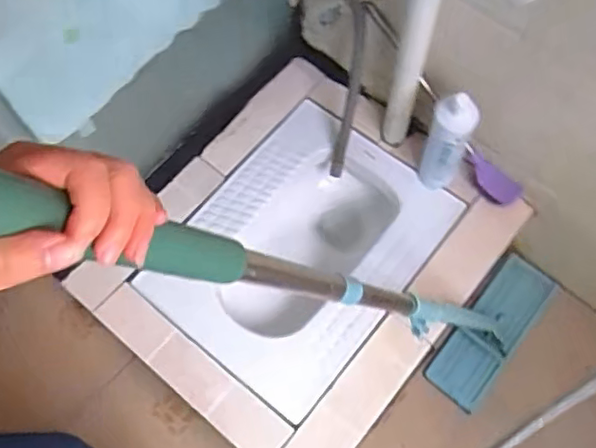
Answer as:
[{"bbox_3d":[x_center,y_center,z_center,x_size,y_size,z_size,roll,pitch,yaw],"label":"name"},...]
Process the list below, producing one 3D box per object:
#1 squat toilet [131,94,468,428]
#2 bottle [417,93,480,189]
[{"bbox_3d":[0.008,0.078,1.308,0.420,0.207,0.544,37,73,16],"label":"squat toilet"},{"bbox_3d":[0.274,-0.145,1.141,0.076,0.259,0.061,22,69,11],"label":"bottle"}]

